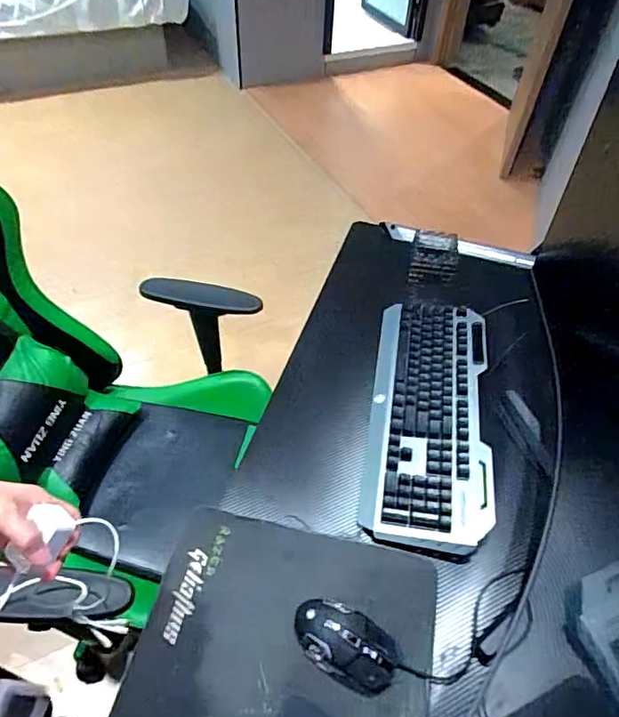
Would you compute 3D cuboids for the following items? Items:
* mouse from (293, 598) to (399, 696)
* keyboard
[{"bbox_3d":[0.041,0.334,0.597,0.122,0.044,0.065,21,52,14],"label":"mouse"},{"bbox_3d":[0.191,0.076,0.814,0.177,0.047,0.442,10,50,5],"label":"keyboard"}]

